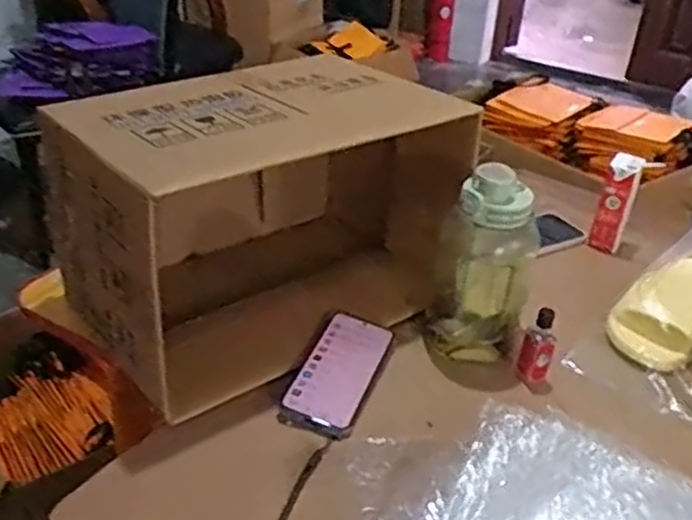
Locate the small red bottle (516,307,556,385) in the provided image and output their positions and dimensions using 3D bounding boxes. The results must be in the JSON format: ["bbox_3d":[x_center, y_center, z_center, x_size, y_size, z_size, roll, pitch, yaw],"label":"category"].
[{"bbox_3d":[0.210,0.093,0.813,0.034,0.090,0.037,14,33,17],"label":"small red bottle"}]

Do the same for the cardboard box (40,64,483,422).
[{"bbox_3d":[-0.102,-0.049,0.882,0.422,0.303,0.308,-16,37,-28],"label":"cardboard box"}]

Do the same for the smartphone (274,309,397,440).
[{"bbox_3d":[-0.006,0.121,0.803,0.076,0.016,0.173,26,39,7],"label":"smartphone"}]

